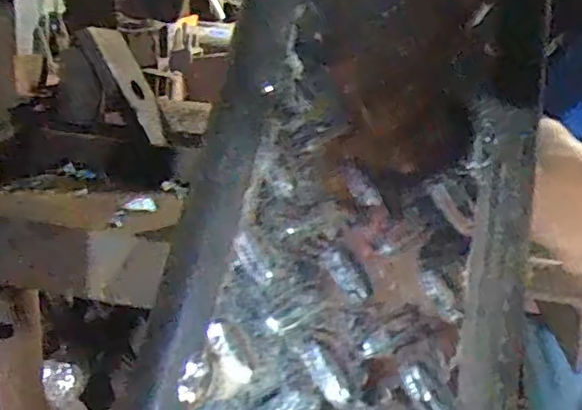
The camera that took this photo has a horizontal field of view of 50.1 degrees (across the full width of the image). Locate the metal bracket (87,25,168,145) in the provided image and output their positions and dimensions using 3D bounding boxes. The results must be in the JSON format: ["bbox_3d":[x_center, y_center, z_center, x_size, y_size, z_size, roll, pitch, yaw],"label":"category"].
[{"bbox_3d":[-0.117,-0.089,0.464,0.011,0.093,0.035,-23,10,16],"label":"metal bracket"}]

